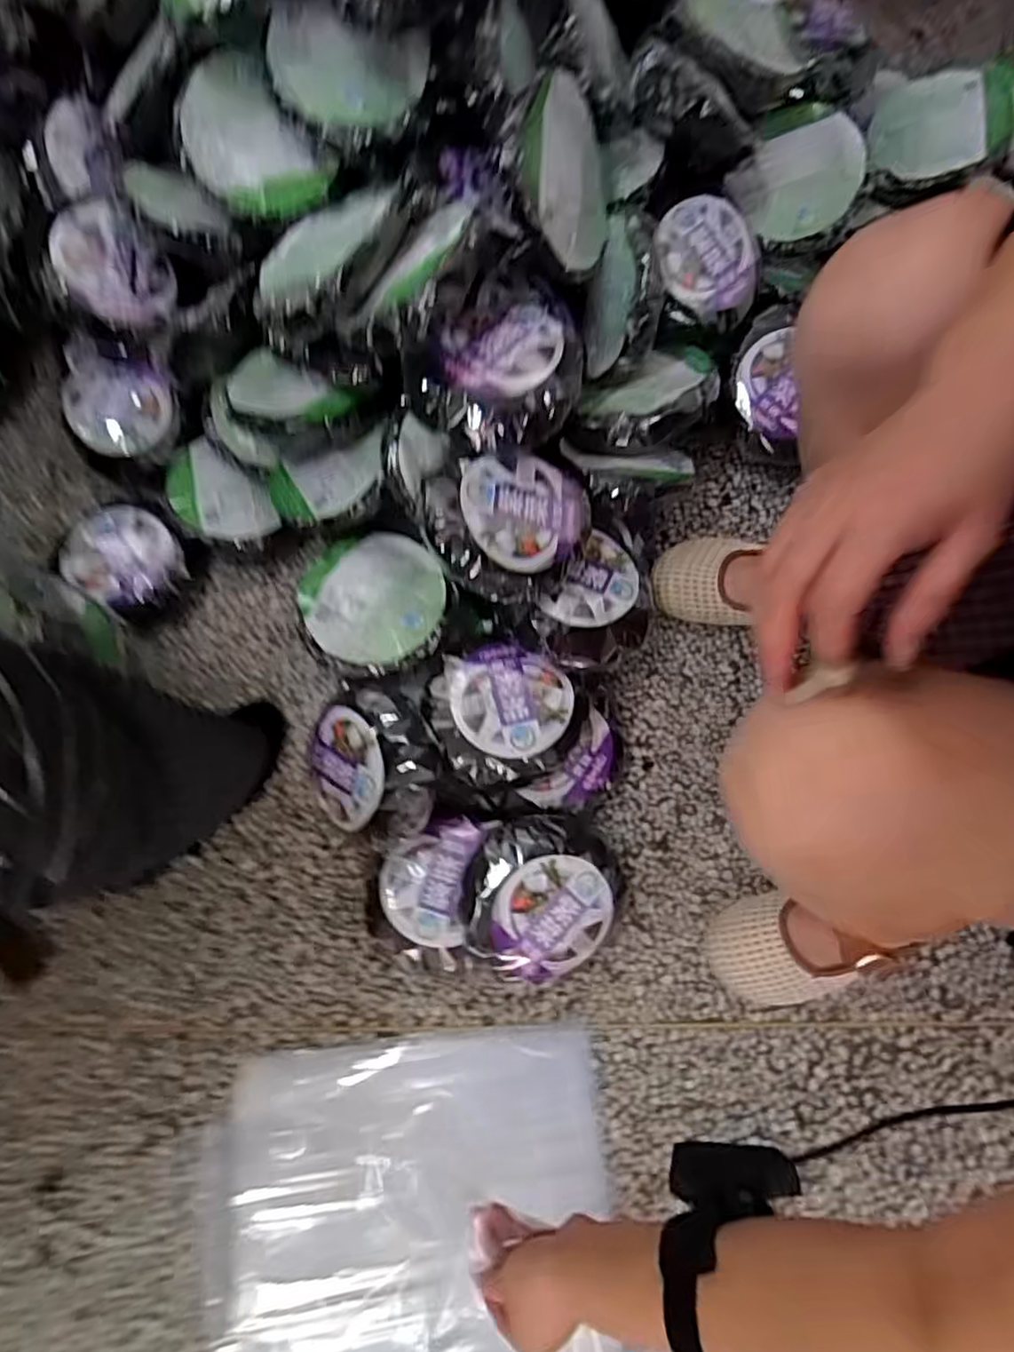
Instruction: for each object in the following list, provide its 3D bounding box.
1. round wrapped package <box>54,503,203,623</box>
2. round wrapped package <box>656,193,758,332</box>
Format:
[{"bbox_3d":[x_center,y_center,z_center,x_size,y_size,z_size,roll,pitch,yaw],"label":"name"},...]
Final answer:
[{"bbox_3d":[-0.445,-0.135,0.794,0.157,0.042,0.128,32,80,8],"label":"round wrapped package"},{"bbox_3d":[0.219,-0.463,0.759,0.121,0.027,0.121,0,90,-12],"label":"round wrapped package"}]

